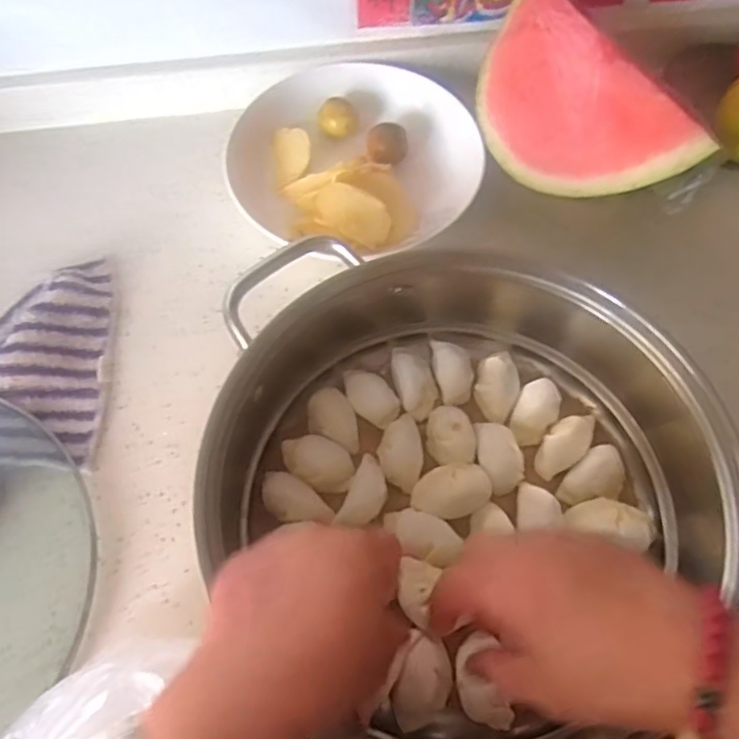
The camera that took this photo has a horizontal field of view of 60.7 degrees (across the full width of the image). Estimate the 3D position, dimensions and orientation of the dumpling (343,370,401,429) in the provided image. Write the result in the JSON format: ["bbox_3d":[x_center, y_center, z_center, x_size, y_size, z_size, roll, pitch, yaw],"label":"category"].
[{"bbox_3d":[0.000,0.019,0.422,0.027,0.020,0.043,-41,70,-18],"label":"dumpling"}]

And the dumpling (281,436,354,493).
[{"bbox_3d":[-0.034,0.058,0.398,0.048,0.017,0.029,22,65,10],"label":"dumpling"}]

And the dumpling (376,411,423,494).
[{"bbox_3d":[0.020,0.051,0.403,0.027,0.016,0.051,-4,64,-2],"label":"dumpling"}]

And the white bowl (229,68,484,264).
[{"bbox_3d":[-0.014,-0.163,0.502,0.186,0.044,0.170,0,63,0],"label":"white bowl"}]

